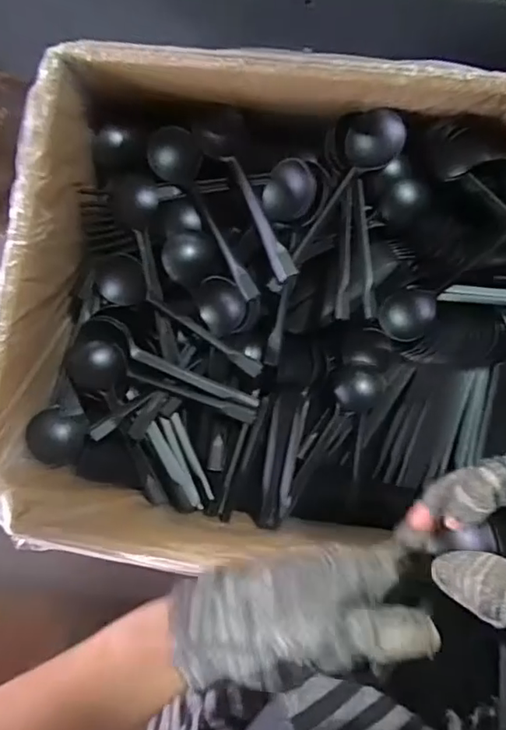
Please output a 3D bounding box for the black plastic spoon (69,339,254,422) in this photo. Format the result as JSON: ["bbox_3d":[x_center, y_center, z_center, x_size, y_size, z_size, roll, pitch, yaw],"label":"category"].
[{"bbox_3d":[-0.068,0.011,0.403,0.145,0.019,0.037,11,94,4],"label":"black plastic spoon"}]

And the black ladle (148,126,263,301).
[{"bbox_3d":[-0.033,-0.105,0.382,0.035,0.021,0.137,-28,78,6],"label":"black ladle"}]

